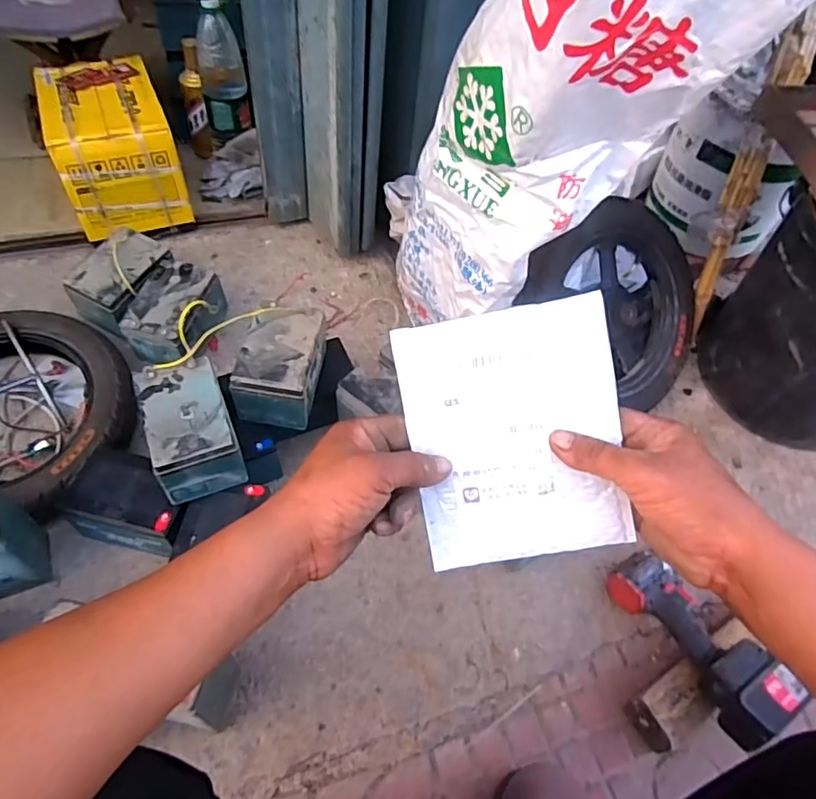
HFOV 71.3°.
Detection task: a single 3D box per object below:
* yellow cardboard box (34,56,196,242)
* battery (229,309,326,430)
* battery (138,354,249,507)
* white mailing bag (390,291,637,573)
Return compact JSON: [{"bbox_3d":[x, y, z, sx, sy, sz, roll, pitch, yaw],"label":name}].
[{"bbox_3d":[-0.549,-0.477,1.065,0.186,0.162,0.314,-18,55,-18],"label":"yellow cardboard box"},{"bbox_3d":[-0.178,-0.048,0.809,0.102,0.096,0.149,9,51,3],"label":"battery"},{"bbox_3d":[-0.277,0.038,0.733,0.097,0.089,0.146,-16,54,-17],"label":"battery"},{"bbox_3d":[0.076,0.027,0.407,0.144,0.178,0.009,-10,7,6],"label":"white mailing bag"}]

